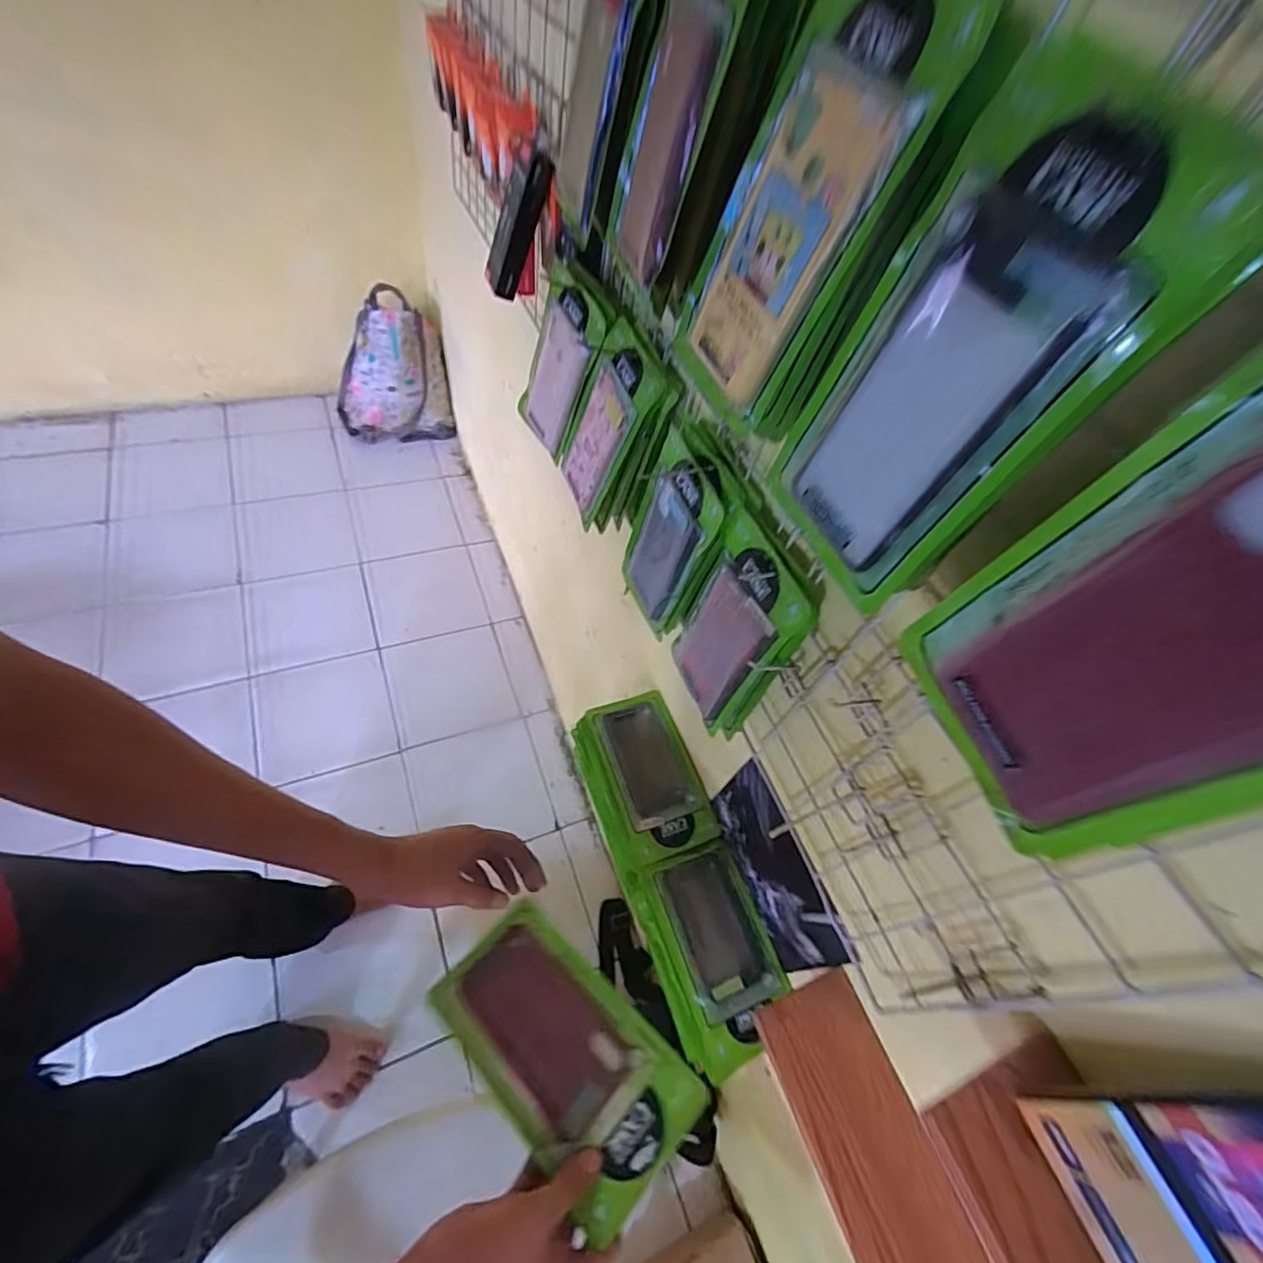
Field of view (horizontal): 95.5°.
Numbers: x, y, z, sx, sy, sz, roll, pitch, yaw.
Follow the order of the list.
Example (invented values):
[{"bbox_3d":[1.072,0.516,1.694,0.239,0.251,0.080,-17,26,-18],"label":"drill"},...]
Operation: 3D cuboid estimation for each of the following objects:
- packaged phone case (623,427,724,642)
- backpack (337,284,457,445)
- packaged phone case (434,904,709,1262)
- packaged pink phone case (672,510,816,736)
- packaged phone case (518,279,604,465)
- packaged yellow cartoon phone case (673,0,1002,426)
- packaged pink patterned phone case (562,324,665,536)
[{"bbox_3d":[0.033,-0.090,0.584,0.011,0.207,0.104,-20,65,-25],"label":"packaged phone case"},{"bbox_3d":[-0.702,-0.730,1.626,0.323,0.409,0.148,8,56,-6],"label":"backpack"},{"bbox_3d":[-0.055,0.319,0.442,0.207,0.009,0.108,35,60,30],"label":"packaged phone case"},{"bbox_3d":[0.089,0.003,0.519,0.019,0.200,0.107,-11,57,-23],"label":"packaged pink phone case"},{"bbox_3d":[-0.089,-0.306,0.683,0.015,0.209,0.095,-32,84,-32],"label":"packaged phone case"},{"bbox_3d":[0.089,-0.238,0.327,0.019,0.205,0.110,-9,57,-35],"label":"packaged yellow cartoon phone case"},{"bbox_3d":[-0.034,-0.225,0.631,0.023,0.205,0.103,-17,68,-36],"label":"packaged pink patterned phone case"}]

